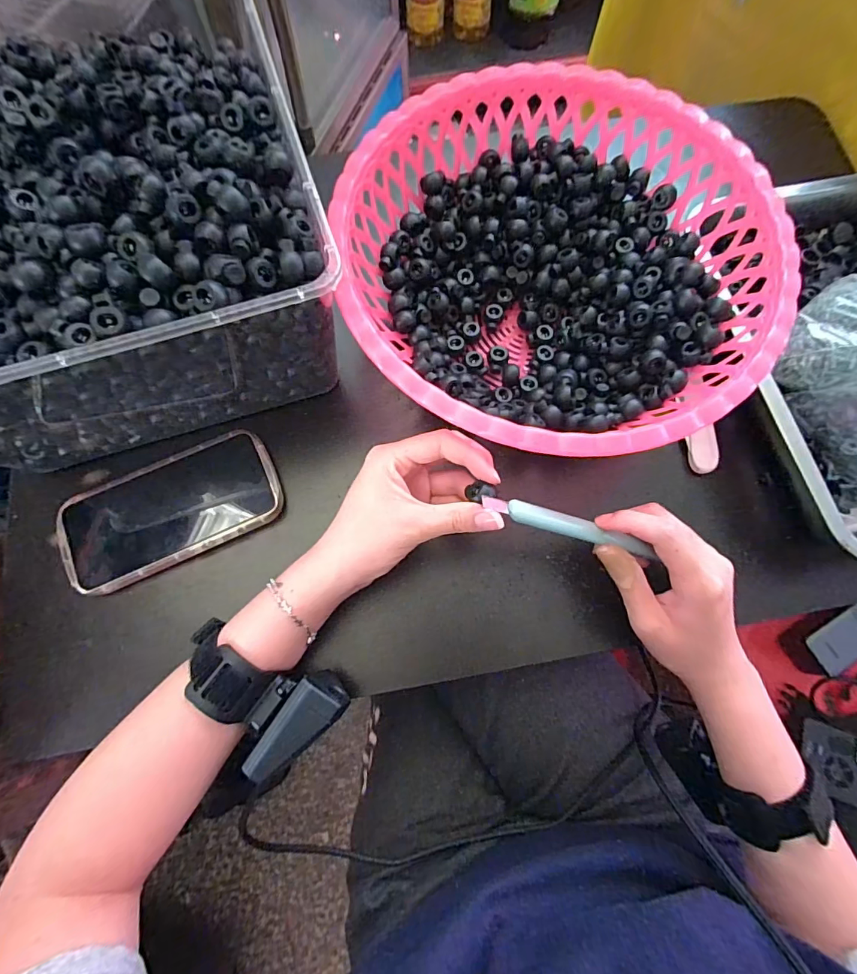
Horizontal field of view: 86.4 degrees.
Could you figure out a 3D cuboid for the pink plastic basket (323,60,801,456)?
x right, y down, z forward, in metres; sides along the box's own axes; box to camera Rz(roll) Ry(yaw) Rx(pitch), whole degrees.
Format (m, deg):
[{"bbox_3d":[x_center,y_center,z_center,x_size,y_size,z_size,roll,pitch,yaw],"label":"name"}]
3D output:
[{"bbox_3d":[0.088,-0.157,0.344,0.291,0.089,0.295,0,75,0],"label":"pink plastic basket"}]

